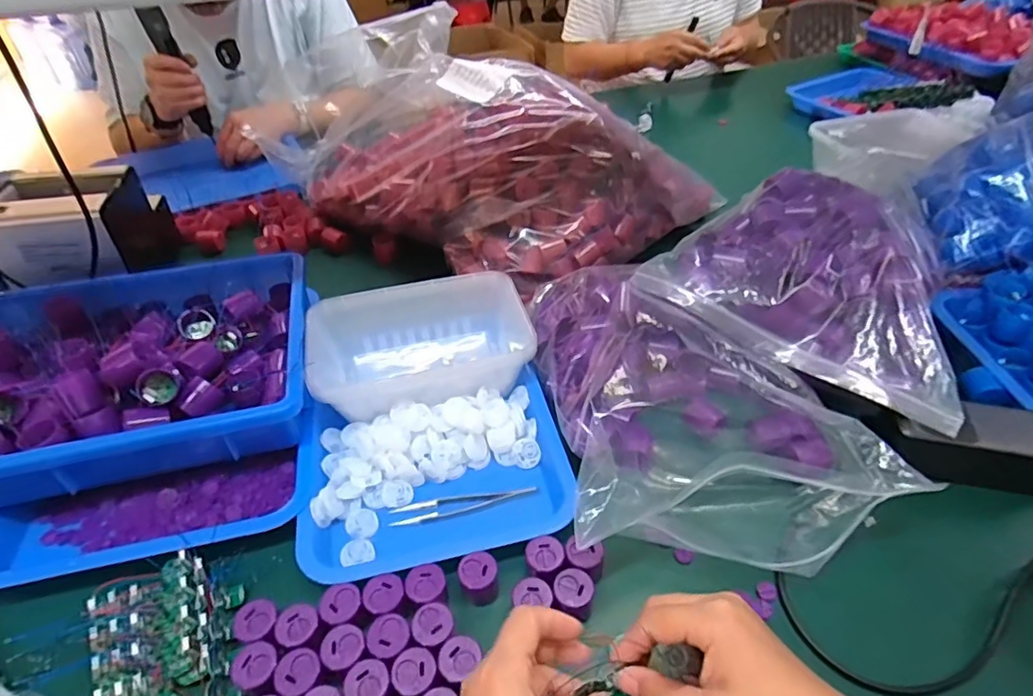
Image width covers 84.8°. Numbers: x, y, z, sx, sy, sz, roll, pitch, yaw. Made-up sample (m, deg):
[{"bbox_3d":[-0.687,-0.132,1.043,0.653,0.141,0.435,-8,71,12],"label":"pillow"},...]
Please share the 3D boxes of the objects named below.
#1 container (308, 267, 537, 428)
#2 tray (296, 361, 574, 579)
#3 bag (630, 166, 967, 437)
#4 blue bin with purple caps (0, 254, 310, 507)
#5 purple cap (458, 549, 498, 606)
[{"bbox_3d":[-0.098,0.001,0.570,0.210,0.074,0.132,-13,44,-12],"label":"container"},{"bbox_3d":[-0.069,0.107,0.493,0.221,0.034,0.201,-9,43,-8],"label":"tray"},{"bbox_3d":[0.293,-0.079,0.550,0.275,0.084,0.235,24,49,25],"label":"bag"},{"bbox_3d":[-0.389,0.012,0.528,0.373,0.066,0.256,-13,44,-11],"label":"blue bin with purple caps"},{"bbox_3d":[-0.028,0.172,0.421,0.028,0.034,0.026,-1,43,1],"label":"purple cap"}]

